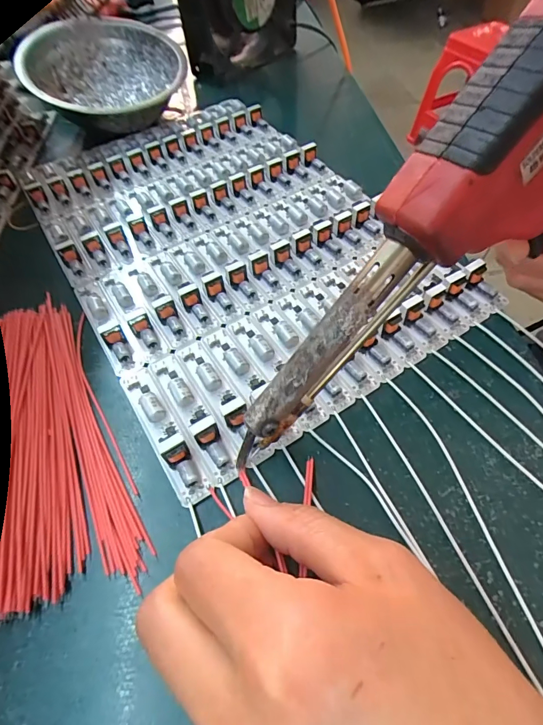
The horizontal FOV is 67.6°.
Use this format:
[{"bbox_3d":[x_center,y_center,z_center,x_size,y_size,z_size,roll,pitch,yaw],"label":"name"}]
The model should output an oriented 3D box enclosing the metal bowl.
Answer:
[{"bbox_3d":[-0.141,-0.249,0.356,0.121,0.047,0.146,-8,55,-2],"label":"metal bowl"}]

